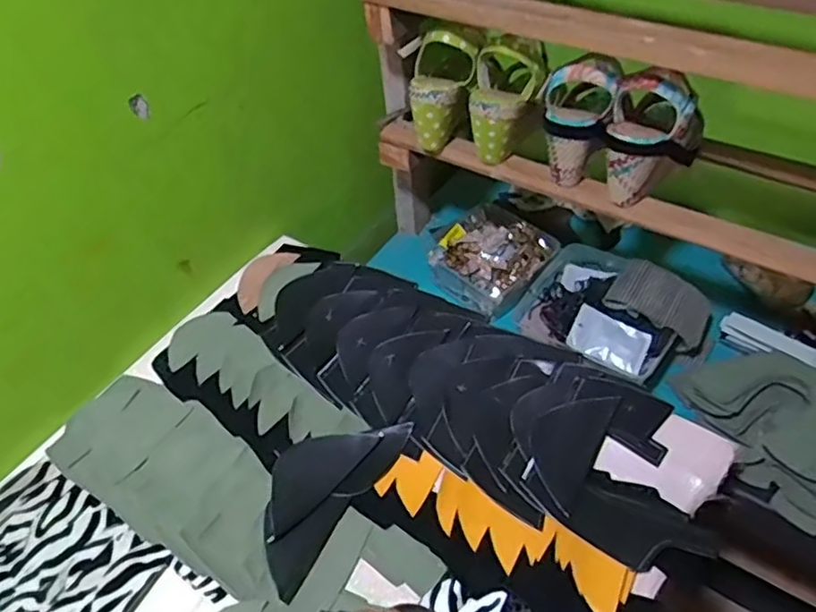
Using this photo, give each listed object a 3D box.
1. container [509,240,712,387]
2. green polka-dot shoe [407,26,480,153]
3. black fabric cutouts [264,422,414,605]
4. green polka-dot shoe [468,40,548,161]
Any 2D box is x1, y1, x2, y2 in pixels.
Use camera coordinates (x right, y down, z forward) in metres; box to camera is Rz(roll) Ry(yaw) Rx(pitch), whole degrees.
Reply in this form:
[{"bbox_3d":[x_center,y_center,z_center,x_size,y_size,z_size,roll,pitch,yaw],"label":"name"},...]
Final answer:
[{"bbox_3d":[0.275,0.002,0.873,0.233,0.079,0.195,29,55,27],"label":"container"},{"bbox_3d":[0.044,-0.268,0.795,0.082,0.133,0.073,7,48,11],"label":"green polka-dot shoe"},{"bbox_3d":[-0.090,0.172,0.630,0.096,0.016,0.190,24,55,24],"label":"black fabric cutouts"},{"bbox_3d":[0.119,-0.251,0.770,0.084,0.130,0.091,5,49,9],"label":"green polka-dot shoe"}]

